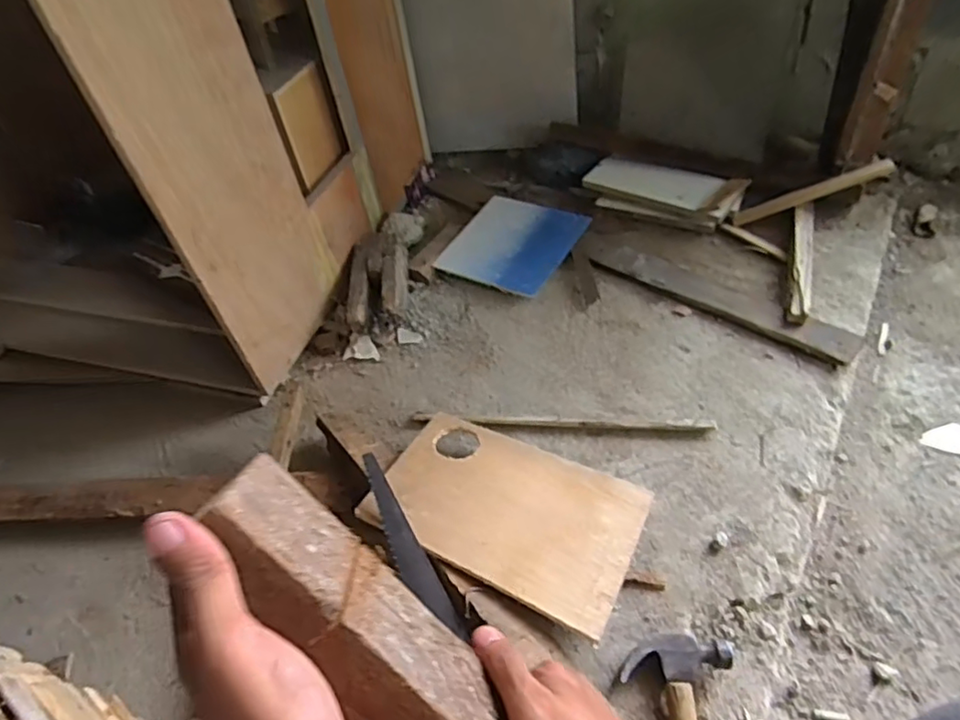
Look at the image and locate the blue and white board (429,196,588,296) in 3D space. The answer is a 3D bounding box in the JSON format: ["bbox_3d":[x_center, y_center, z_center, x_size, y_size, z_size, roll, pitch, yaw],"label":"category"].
[{"bbox_3d":[0.068,-0.232,1.223,0.215,0.009,0.231,23,63,20],"label":"blue and white board"}]

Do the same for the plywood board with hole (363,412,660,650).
[{"bbox_3d":[0.036,0.192,0.808,0.327,0.009,0.219,20,44,20],"label":"plywood board with hole"}]

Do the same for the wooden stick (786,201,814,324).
[{"bbox_3d":[0.555,-0.171,1.077,0.035,0.041,0.290,10,49,19],"label":"wooden stick"}]

